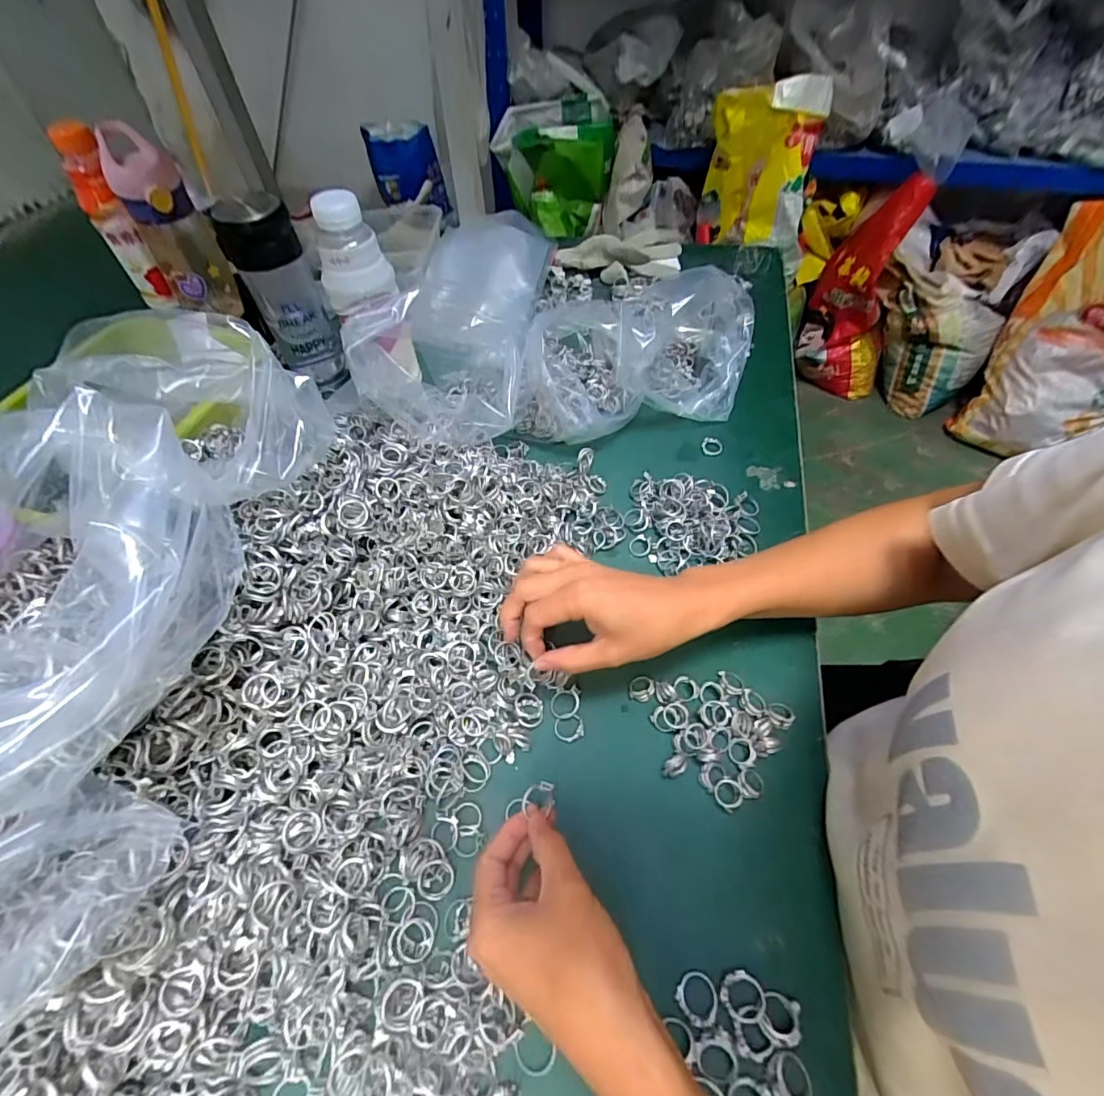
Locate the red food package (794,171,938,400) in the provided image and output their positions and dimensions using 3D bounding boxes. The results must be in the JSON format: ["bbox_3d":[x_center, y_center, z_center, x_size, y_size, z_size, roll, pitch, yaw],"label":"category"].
[{"bbox_3d":[0.902,-0.717,1.481,0.277,0.544,0.150,30,60,20],"label":"red food package"}]

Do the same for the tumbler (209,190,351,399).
[{"bbox_3d":[-0.278,-0.262,0.542,0.069,0.184,0.062,-34,61,-22],"label":"tumbler"}]

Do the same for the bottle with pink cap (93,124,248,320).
[{"bbox_3d":[-0.449,-0.378,0.609,0.076,0.172,0.085,-24,58,-16],"label":"bottle with pink cap"}]

